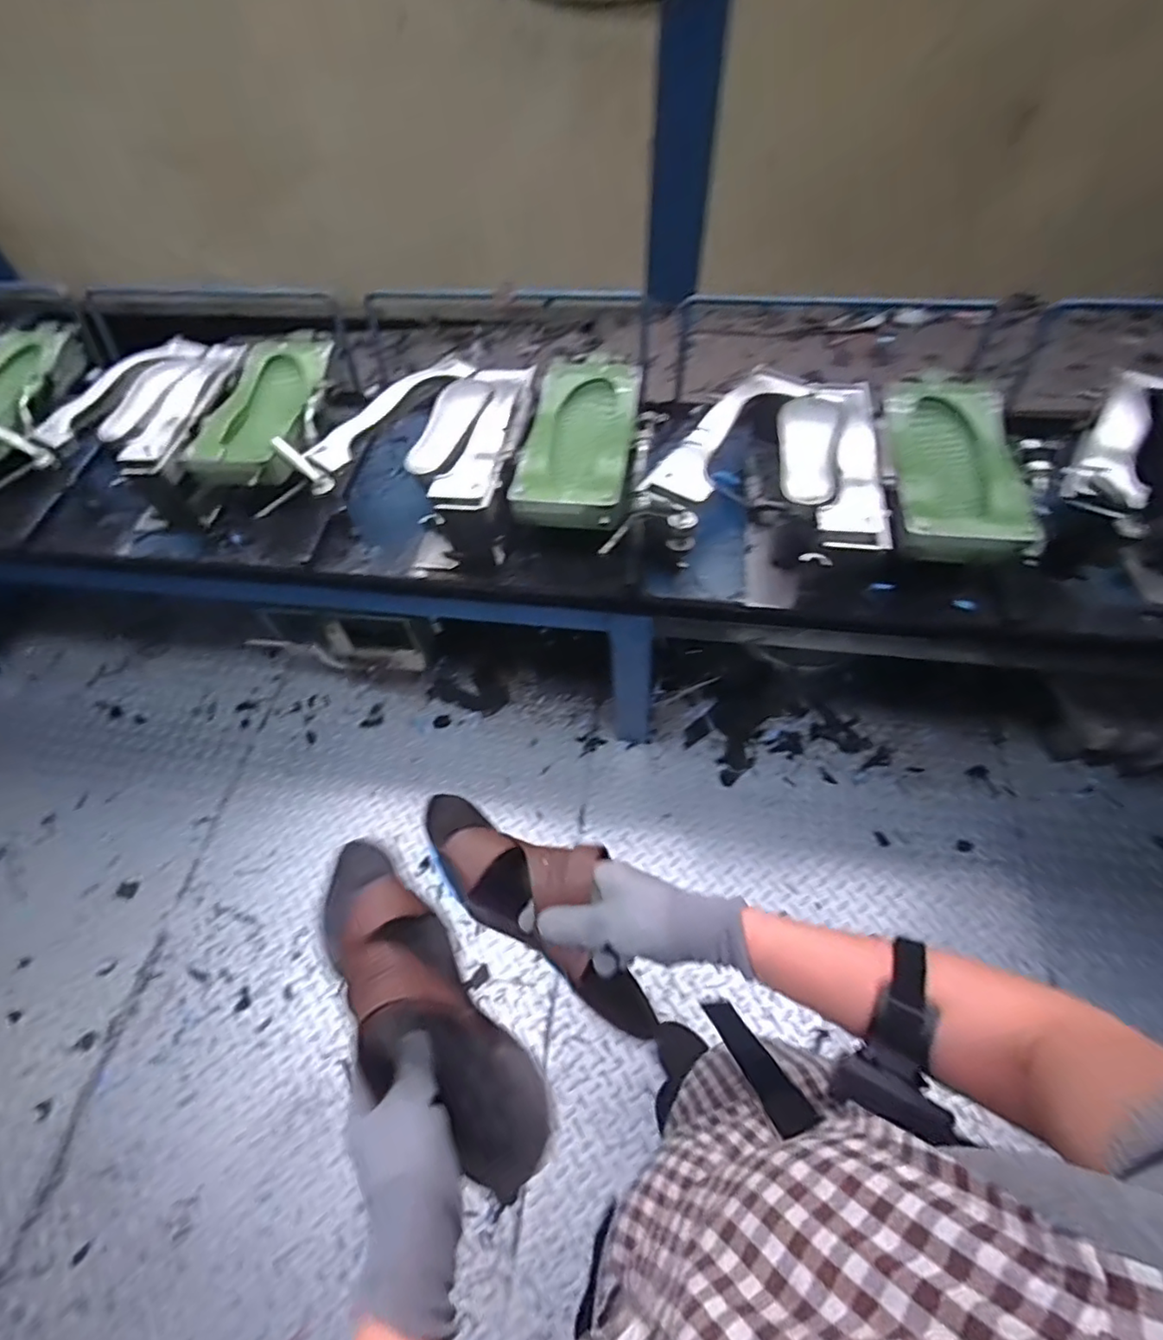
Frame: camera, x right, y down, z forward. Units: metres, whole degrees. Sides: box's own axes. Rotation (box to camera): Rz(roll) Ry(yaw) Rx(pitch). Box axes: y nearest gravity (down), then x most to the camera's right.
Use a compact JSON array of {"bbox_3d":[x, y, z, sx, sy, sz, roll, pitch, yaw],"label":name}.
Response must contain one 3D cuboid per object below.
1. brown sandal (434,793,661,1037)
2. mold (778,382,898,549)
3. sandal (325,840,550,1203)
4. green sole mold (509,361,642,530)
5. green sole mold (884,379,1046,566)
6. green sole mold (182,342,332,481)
[{"bbox_3d":[-0.032,0.196,0.539,0.262,0.063,0.104,38,66,25],"label":"brown sandal"},{"bbox_3d":[0.406,-0.351,0.995,0.165,0.042,0.395,6,56,5],"label":"mold"},{"bbox_3d":[-0.129,0.258,0.478,0.090,0.072,0.280,-36,63,-20],"label":"sandal"},{"bbox_3d":[0.002,-0.399,1.063,0.185,0.070,0.410,6,57,6],"label":"green sole mold"},{"bbox_3d":[0.598,-0.339,0.995,0.192,0.073,0.372,2,63,12],"label":"green sole mold"},{"bbox_3d":[-0.597,-0.491,1.158,0.209,0.056,0.397,0,56,2],"label":"green sole mold"}]

